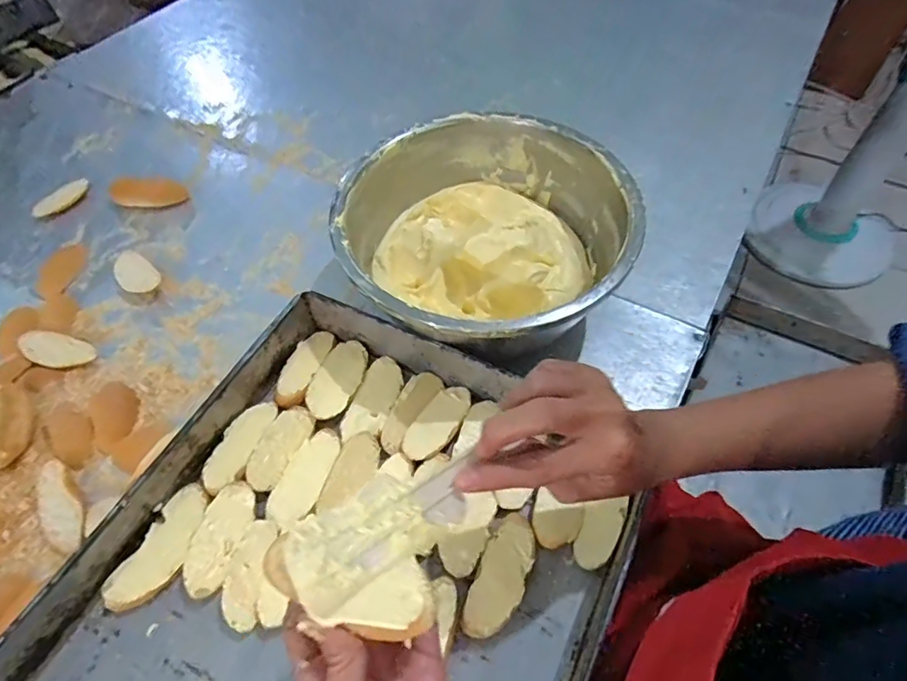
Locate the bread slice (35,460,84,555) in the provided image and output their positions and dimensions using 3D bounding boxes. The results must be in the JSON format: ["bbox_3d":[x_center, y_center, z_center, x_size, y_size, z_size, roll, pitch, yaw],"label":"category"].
[{"bbox_3d":[-0.346,0.145,0.462,0.032,0.010,0.090,-34,61,-20],"label":"bread slice"}]

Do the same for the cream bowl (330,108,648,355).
[{"bbox_3d":[0.036,-0.091,0.553,0.280,0.135,0.279,-1,56,1],"label":"cream bowl"}]

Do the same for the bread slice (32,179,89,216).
[{"bbox_3d":[-0.520,-0.189,0.699,0.030,0.012,0.076,29,61,19],"label":"bread slice"}]

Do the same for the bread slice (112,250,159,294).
[{"bbox_3d":[-0.376,-0.081,0.618,0.067,0.012,0.039,37,64,23],"label":"bread slice"}]

